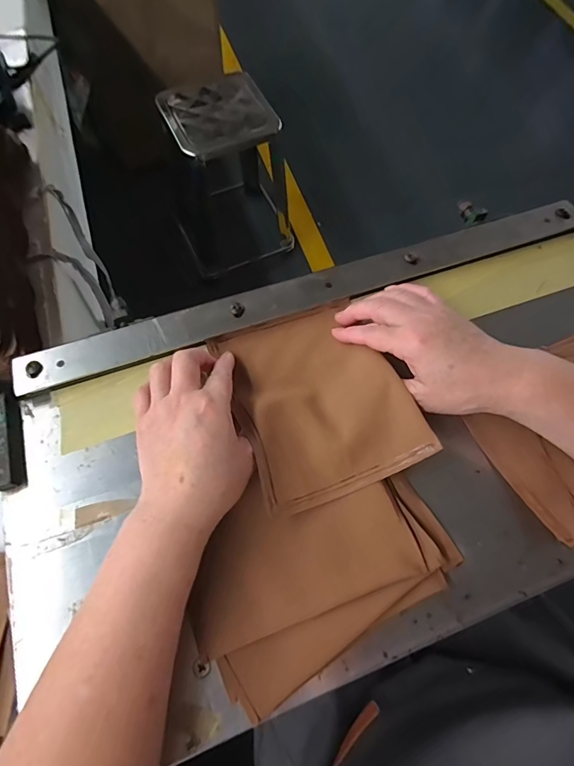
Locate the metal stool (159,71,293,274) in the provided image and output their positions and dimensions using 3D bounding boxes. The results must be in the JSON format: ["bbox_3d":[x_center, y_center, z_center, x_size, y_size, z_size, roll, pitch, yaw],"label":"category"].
[{"bbox_3d":[-0.195,-0.648,1.308,0.353,0.465,0.367,-27,70,-12],"label":"metal stool"}]

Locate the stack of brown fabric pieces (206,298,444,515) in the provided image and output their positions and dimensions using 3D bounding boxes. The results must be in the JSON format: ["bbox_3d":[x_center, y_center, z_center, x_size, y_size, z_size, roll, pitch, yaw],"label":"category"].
[{"bbox_3d":[0.023,0.008,0.340,0.131,0.039,0.167,-19,68,-9],"label":"stack of brown fabric pieces"}]

